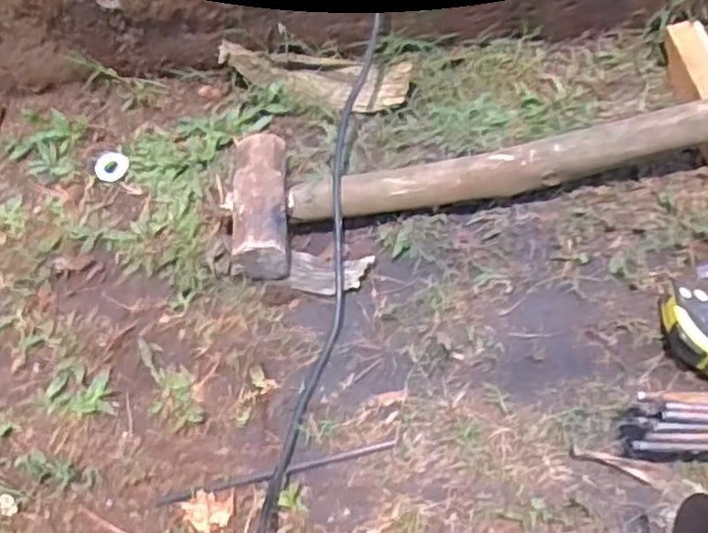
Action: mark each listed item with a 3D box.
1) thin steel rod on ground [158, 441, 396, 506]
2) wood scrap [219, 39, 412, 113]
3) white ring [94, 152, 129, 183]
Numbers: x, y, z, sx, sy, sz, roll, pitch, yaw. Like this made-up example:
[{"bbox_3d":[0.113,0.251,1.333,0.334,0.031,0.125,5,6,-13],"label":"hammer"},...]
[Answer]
[{"bbox_3d":[-0.059,0.157,0.544,0.184,0.006,0.009,-12,59,-3],"label":"thin steel rod on ground"},{"bbox_3d":[-0.040,-0.202,0.737,0.192,0.040,0.058,11,60,11],"label":"wood scrap"},{"bbox_3d":[-0.245,-0.101,0.721,0.034,0.004,0.034,-2,59,3],"label":"white ring"}]

